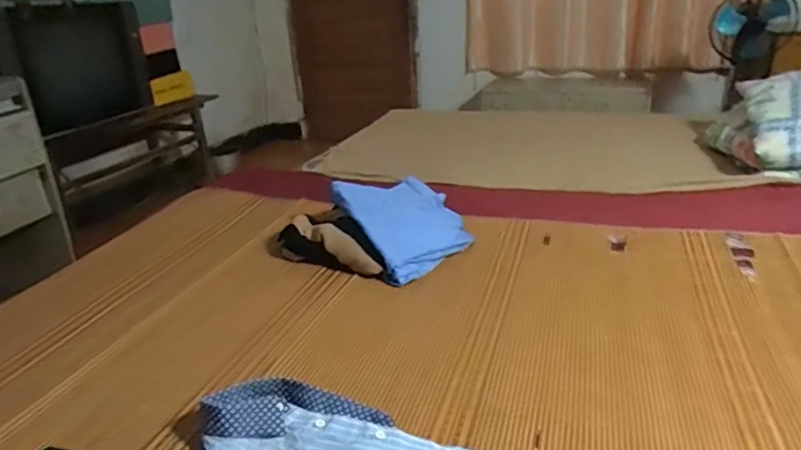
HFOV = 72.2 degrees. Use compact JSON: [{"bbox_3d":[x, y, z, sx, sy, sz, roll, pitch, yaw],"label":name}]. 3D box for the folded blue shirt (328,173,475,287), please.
[{"bbox_3d":[0.013,-0.013,1.167,0.263,0.034,0.275,-19,57,-42],"label":"folded blue shirt"}]

